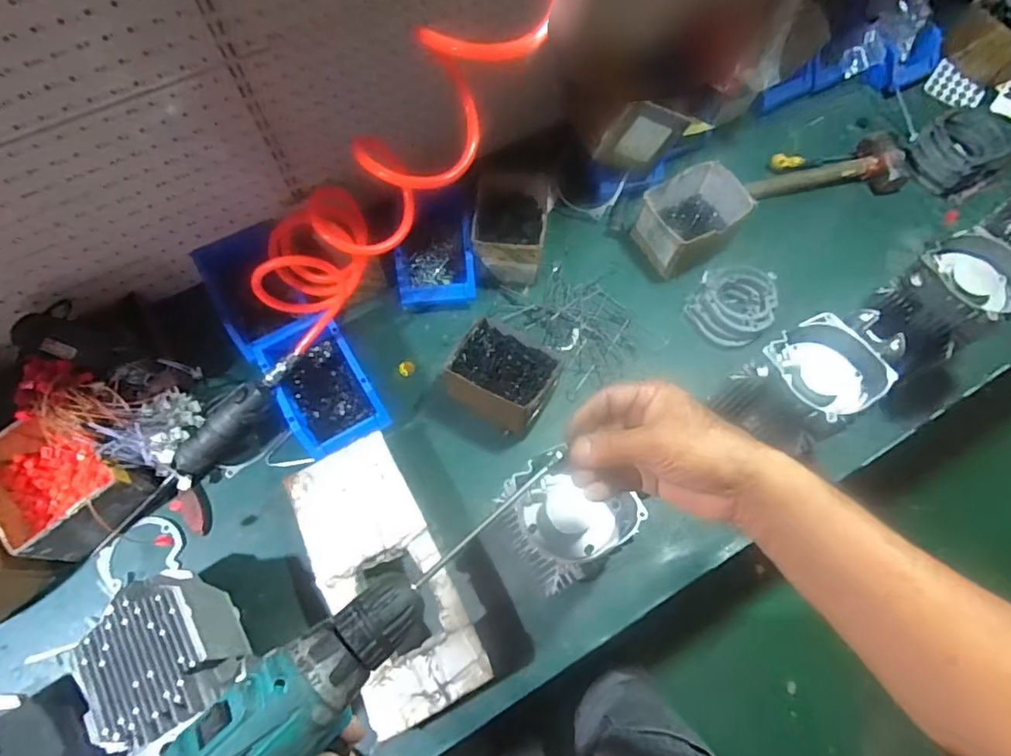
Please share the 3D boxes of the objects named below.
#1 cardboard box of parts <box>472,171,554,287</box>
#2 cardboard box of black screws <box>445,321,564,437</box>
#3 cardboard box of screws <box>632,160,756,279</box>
[{"bbox_3d":[0.010,-0.237,0.860,0.114,0.095,0.156,6,67,3],"label":"cardboard box of parts"},{"bbox_3d":[0.000,0.001,0.761,0.139,0.090,0.111,27,69,11],"label":"cardboard box of black screws"},{"bbox_3d":[0.298,-0.255,0.867,0.152,0.105,0.112,-27,69,-11],"label":"cardboard box of screws"}]

